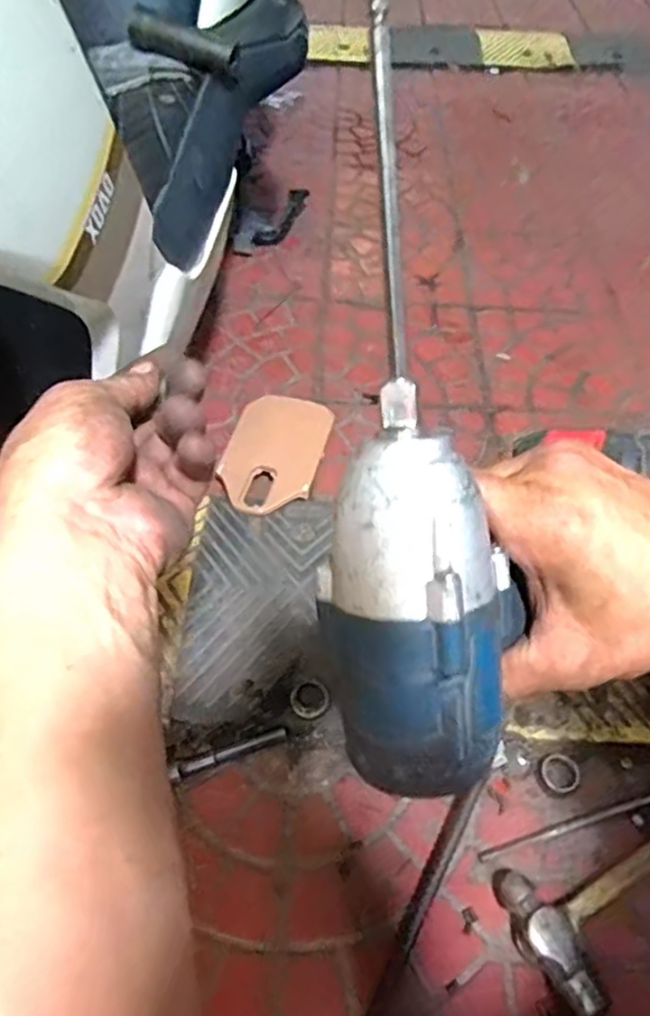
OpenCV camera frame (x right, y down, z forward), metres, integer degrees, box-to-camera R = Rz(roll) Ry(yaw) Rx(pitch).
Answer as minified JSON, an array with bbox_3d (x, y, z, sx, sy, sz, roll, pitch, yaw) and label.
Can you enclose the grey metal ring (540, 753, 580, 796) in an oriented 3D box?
[{"bbox_3d":[0.228,0.257,0.670,0.038,0.007,0.036,0,51,0],"label":"grey metal ring"}]

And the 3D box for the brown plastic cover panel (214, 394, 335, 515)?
[{"bbox_3d":[-0.067,-0.075,0.920,0.125,0.008,0.193,14,58,8],"label":"brown plastic cover panel"}]

